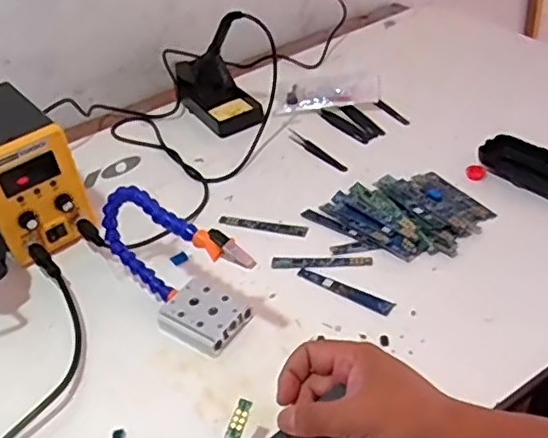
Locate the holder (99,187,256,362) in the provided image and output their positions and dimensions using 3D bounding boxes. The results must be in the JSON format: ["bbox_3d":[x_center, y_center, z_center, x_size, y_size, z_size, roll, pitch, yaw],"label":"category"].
[{"bbox_3d":[-0.092,0.038,0.577,0.072,0.107,0.183,-29,44,-24],"label":"holder"}]

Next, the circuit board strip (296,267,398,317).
[{"bbox_3d":[0.066,0.066,0.596,0.101,0.004,0.016,23,49,31],"label":"circuit board strip"}]

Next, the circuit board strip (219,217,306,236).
[{"bbox_3d":[-0.012,0.008,0.685,0.099,0.004,0.014,8,43,17],"label":"circuit board strip"}]

